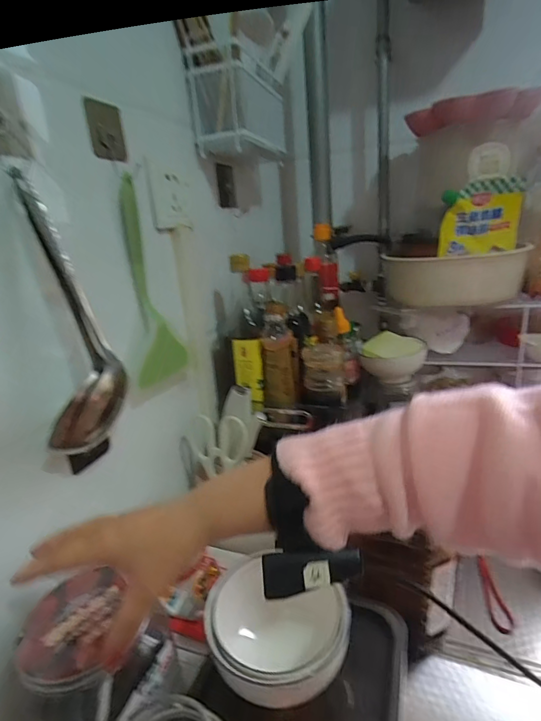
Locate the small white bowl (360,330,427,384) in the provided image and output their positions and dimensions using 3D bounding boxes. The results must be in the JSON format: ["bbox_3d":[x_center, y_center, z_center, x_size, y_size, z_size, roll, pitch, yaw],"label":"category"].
[{"bbox_3d":[0.220,-0.003,0.698,0.111,0.066,0.090,3,21,22],"label":"small white bowl"}]

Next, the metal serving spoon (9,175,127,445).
[{"bbox_3d":[-0.177,-0.029,0.342,0.070,0.225,0.056,-13,21,-20],"label":"metal serving spoon"}]

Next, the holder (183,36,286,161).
[{"bbox_3d":[-0.041,-0.409,0.637,0.083,0.132,0.221,3,21,22],"label":"holder"}]

